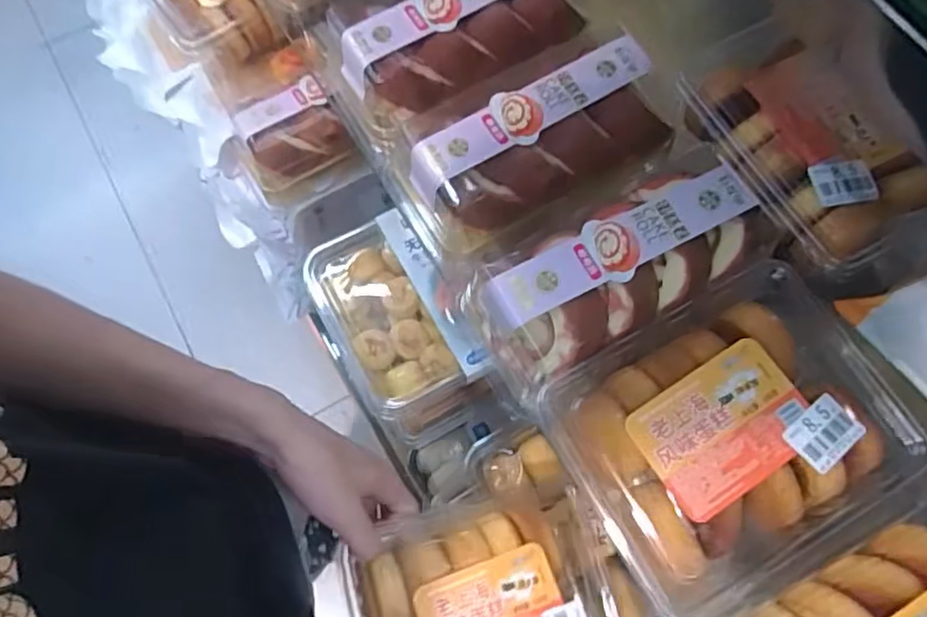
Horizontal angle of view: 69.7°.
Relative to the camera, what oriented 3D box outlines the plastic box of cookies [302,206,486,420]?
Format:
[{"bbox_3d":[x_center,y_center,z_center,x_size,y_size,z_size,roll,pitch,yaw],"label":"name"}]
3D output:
[{"bbox_3d":[-0.063,0.009,0.566,0.102,0.050,0.157,-28,71,-11],"label":"plastic box of cookies"}]

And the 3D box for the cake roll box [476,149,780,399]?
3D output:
[{"bbox_3d":[0.108,-0.027,0.442,0.199,0.049,0.091,-30,71,-12],"label":"cake roll box"}]

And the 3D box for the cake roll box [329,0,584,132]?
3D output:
[{"bbox_3d":[0.000,-0.209,0.506,0.180,0.056,0.086,-25,70,-10],"label":"cake roll box"}]

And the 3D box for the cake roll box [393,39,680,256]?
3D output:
[{"bbox_3d":[0.052,-0.131,0.486,0.196,0.068,0.108,-23,70,-9],"label":"cake roll box"}]

